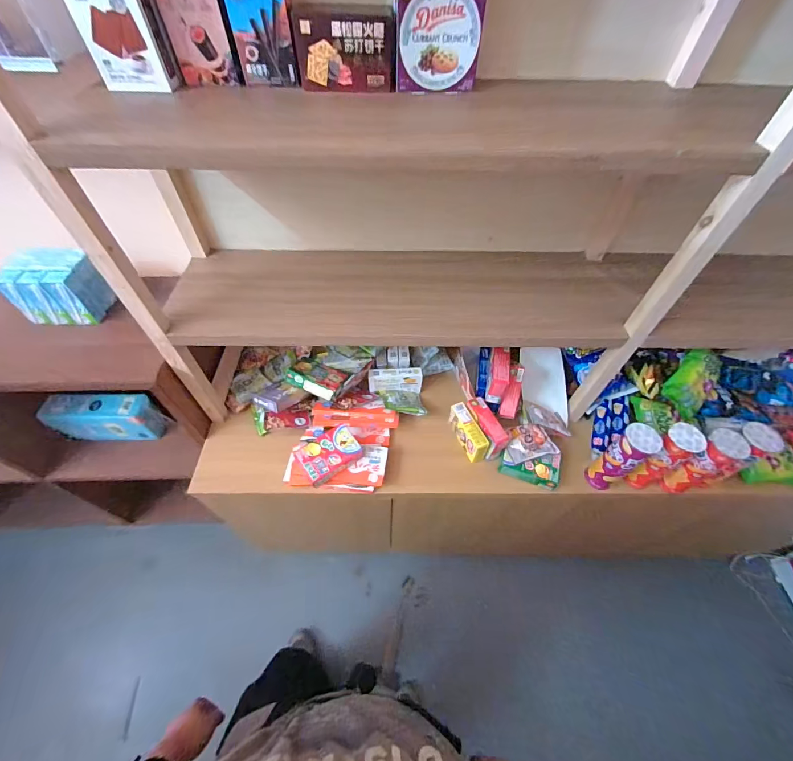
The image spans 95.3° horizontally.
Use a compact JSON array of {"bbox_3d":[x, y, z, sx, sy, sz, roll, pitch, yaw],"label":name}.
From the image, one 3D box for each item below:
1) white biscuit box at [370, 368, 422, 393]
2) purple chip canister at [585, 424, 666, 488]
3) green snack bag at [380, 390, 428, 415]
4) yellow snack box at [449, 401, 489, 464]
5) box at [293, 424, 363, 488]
[{"bbox_3d":[-0.002,-0.001,1.014,0.148,0.057,0.049,-4,52,-4],"label":"white biscuit box"},{"bbox_3d":[0.512,0.179,0.827,0.061,0.210,0.063,-25,56,-19],"label":"purple chip canister"},{"bbox_3d":[0.019,0.062,0.988,0.117,0.030,0.092,3,26,-15],"label":"green snack bag"},{"bbox_3d":[0.183,0.131,0.924,0.043,0.071,0.136,-17,54,-13],"label":"yellow snack box"},{"bbox_3d":[-0.160,0.172,0.860,0.138,0.034,0.101,-33,59,-24],"label":"box"}]

